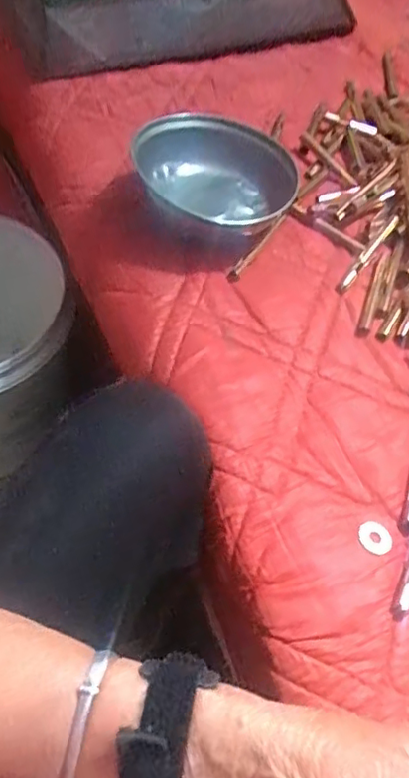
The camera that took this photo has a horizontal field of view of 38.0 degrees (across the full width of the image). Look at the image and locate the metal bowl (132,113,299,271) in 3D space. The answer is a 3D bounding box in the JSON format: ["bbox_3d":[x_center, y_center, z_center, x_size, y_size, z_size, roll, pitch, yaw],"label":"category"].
[{"bbox_3d":[0.011,-0.170,0.502,0.122,0.065,0.125,3,56,-4],"label":"metal bowl"}]

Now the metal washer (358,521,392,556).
[{"bbox_3d":[0.109,0.095,0.378,0.021,0.004,0.021,8,56,0],"label":"metal washer"}]

